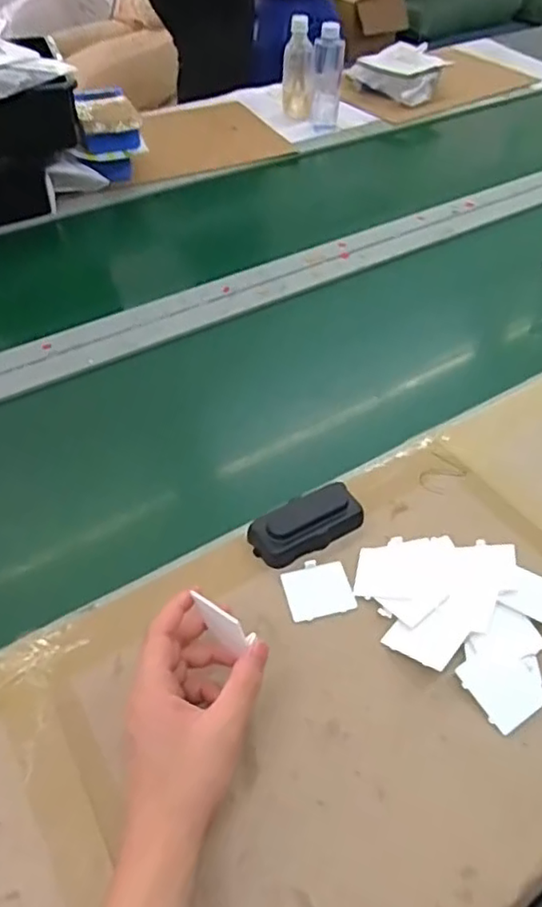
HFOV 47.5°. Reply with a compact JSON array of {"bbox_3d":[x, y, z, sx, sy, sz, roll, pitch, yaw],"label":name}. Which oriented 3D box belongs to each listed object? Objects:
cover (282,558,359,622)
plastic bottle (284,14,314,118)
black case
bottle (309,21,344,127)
[{"bbox_3d":[0.041,0.116,0.532,0.056,0.004,0.051,-9,49,-11],"label":"cover"},{"bbox_3d":[0.054,-0.761,1.232,0.058,0.171,0.072,-3,48,-3],"label":"plastic bottle"},{"bbox_3d":[0.035,0.063,0.568,0.105,0.025,0.048,-27,54,-25],"label":"black case"},{"bbox_3d":[0.111,-0.729,1.202,0.052,0.174,0.062,-2,48,-3],"label":"bottle"}]

